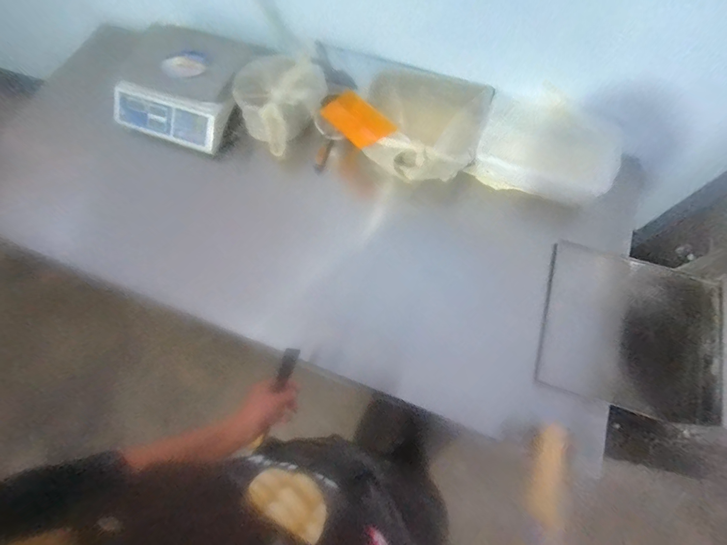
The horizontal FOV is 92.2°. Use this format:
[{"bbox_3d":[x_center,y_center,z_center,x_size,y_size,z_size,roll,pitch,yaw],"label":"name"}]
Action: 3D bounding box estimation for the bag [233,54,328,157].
[{"bbox_3d":[-0.222,-0.471,0.933,0.229,0.122,0.197,-42,73,-13],"label":"bag"}]

